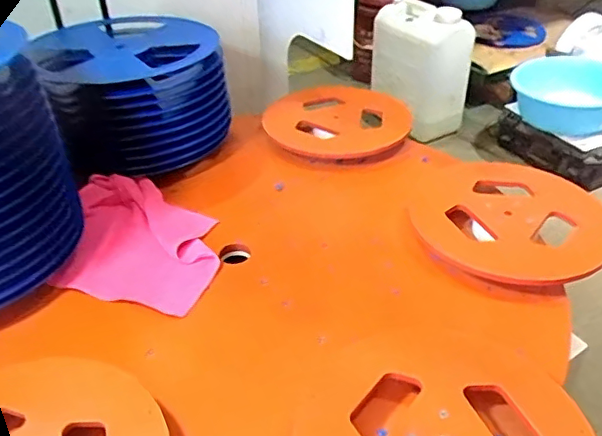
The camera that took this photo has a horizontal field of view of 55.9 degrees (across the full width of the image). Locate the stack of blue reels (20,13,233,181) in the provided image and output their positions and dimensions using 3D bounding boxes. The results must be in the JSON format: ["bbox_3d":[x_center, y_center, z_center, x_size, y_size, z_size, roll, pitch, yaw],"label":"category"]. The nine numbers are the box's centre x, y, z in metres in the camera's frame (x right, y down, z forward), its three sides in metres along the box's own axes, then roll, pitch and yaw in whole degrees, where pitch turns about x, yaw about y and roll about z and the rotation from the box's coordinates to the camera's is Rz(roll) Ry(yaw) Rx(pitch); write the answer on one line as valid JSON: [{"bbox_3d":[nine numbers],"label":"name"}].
[{"bbox_3d":[-0.290,-0.218,1.018,0.297,0.194,0.307,-18,39,-22],"label":"stack of blue reels"}]

